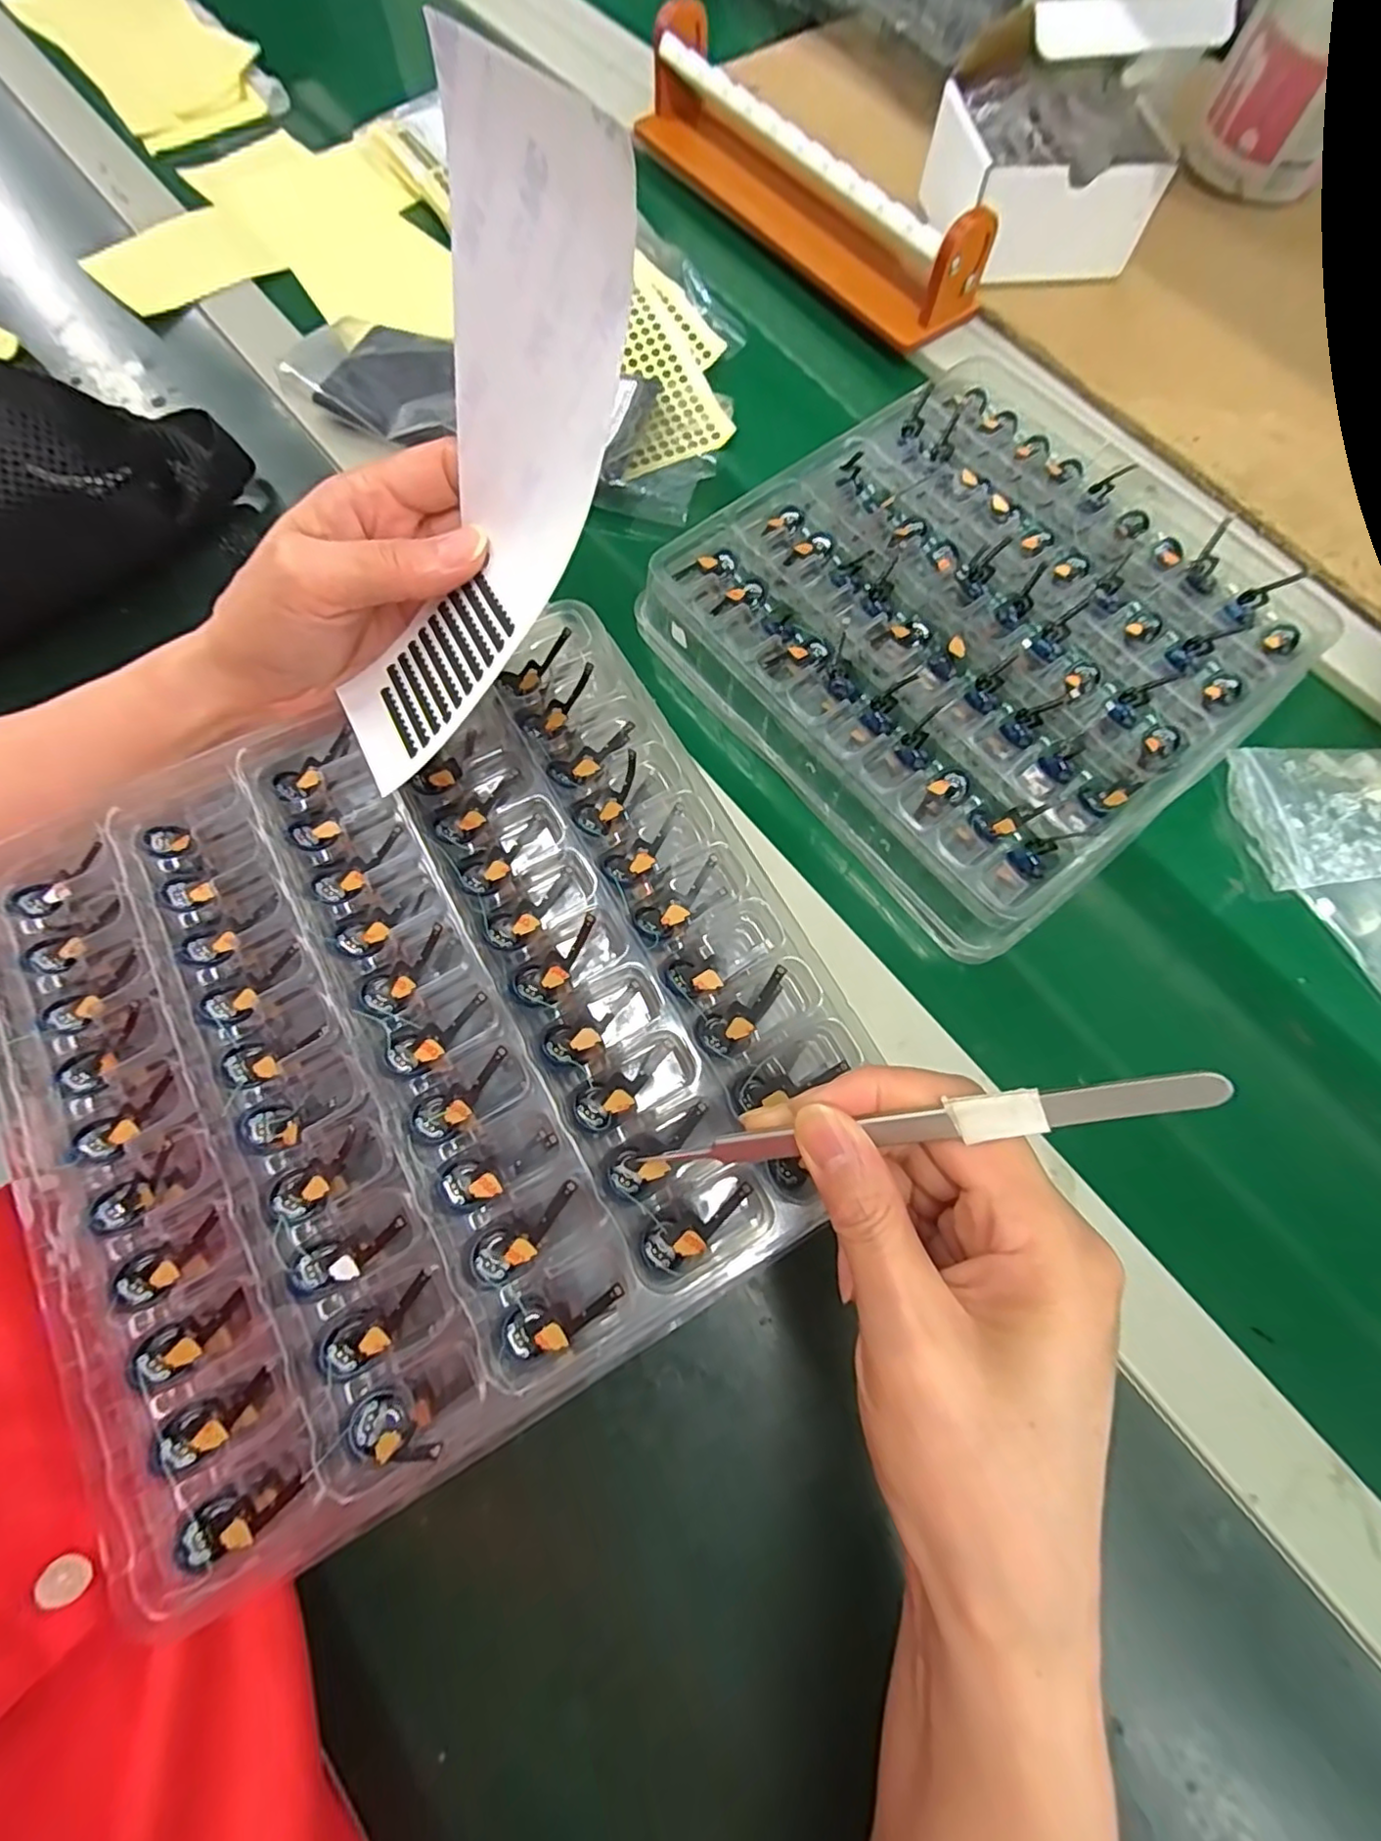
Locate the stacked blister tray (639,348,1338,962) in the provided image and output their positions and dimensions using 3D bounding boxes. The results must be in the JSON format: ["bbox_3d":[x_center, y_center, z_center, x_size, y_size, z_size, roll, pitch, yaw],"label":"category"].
[{"bbox_3d":[0.151,-0.157,0.335,0.277,0.034,0.259,-38,79,-8],"label":"stacked blister tray"}]

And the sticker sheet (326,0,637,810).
[{"bbox_3d":[-0.070,-0.124,0.202,0.060,0.188,0.035,52,40,11],"label":"sticker sheet"}]

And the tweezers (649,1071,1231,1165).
[{"bbox_3d":[0.052,0.056,0.170,0.145,0.006,0.011,-20,74,29],"label":"tweezers"}]

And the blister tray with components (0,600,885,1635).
[{"bbox_3d":[-0.092,0.032,0.225,0.254,0.022,0.252,-27,75,-9],"label":"blister tray with components"}]

